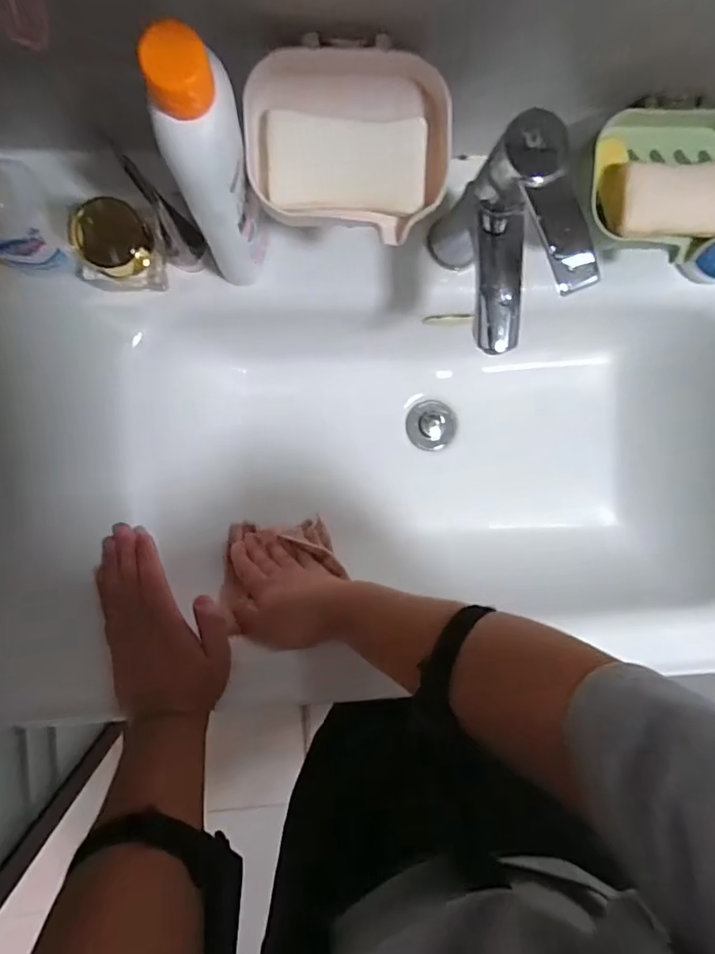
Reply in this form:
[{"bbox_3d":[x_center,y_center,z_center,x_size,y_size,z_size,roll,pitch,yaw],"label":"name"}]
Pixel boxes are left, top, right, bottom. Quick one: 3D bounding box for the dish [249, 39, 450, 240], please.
[{"bbox_3d":[-0.005,-0.220,0.349,0.130,0.038,0.101,1,93,-5],"label":"dish"}]

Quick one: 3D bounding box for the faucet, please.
[{"bbox_3d":[0.106,-0.167,0.408,0.044,0.196,0.135,-9,94,-4],"label":"faucet"}]

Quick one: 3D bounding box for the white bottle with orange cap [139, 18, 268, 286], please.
[{"bbox_3d":[-0.086,-0.183,0.343,0.042,0.224,0.052,-17,94,-4],"label":"white bottle with orange cap"}]

